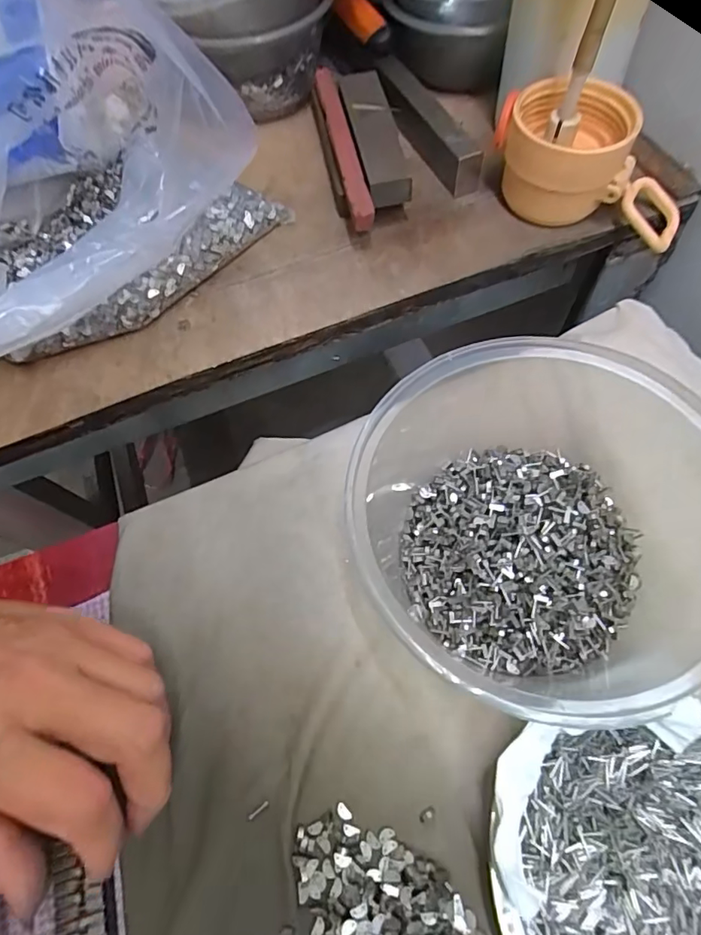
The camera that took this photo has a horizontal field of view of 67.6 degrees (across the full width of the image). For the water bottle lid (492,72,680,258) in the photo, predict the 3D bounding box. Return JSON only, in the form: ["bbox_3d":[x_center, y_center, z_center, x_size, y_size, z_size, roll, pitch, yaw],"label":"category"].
[{"bbox_3d":[0.133,-0.168,0.285,0.108,0.056,0.060,9,67,7],"label":"water bottle lid"}]

